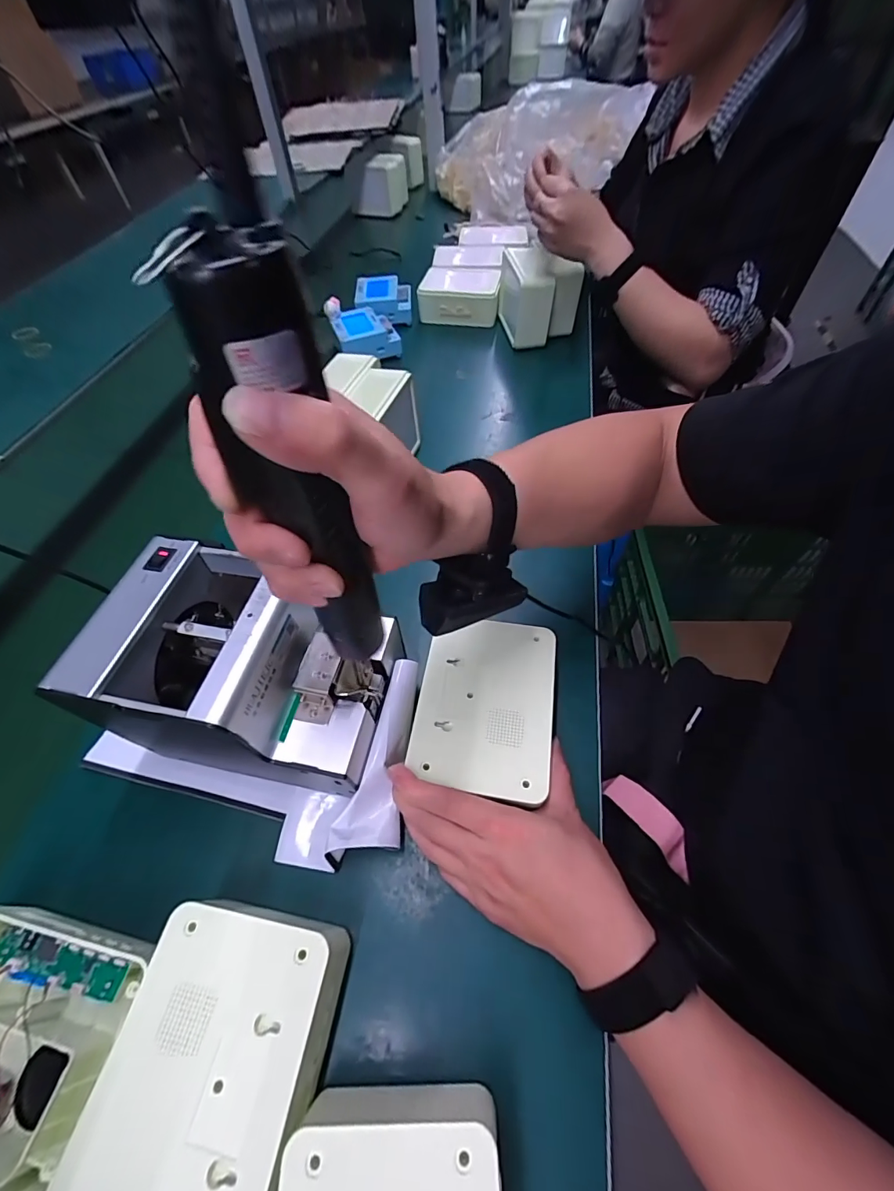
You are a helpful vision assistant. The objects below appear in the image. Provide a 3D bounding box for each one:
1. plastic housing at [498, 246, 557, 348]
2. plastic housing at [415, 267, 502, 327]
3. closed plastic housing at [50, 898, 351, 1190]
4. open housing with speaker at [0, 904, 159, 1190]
[{"bbox_3d":[0.128,-0.495,0.736,0.067,0.115,0.112,-9,54,-2],"label":"plastic housing"},{"bbox_3d":[0.024,-0.557,0.820,0.142,0.055,0.126,4,55,7],"label":"plastic housing"},{"bbox_3d":[-0.126,0.263,0.248,0.107,0.054,0.138,6,55,8],"label":"closed plastic housing"},{"bbox_3d":[-0.258,0.260,0.262,0.134,0.052,0.107,9,56,9],"label":"open housing with speaker"}]

